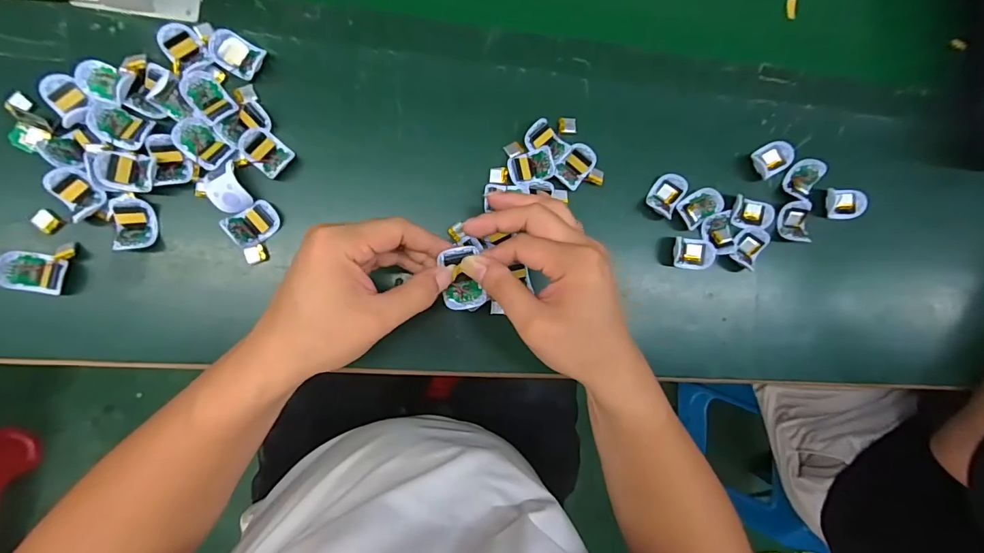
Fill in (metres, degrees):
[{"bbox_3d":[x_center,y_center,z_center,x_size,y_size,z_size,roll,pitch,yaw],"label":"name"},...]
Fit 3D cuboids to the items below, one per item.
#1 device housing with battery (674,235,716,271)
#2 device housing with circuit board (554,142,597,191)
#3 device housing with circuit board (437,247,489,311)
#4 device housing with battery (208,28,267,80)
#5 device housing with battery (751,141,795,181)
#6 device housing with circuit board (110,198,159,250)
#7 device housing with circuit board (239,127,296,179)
[{"bbox_3d":[0.202,-0.023,0.450,0.042,0.016,0.031,8,88,-8],"label":"device housing with battery"},{"bbox_3d":[0.081,-0.106,0.430,0.028,0.013,0.044,36,84,-7],"label":"device housing with circuit board"},{"bbox_3d":[-0.020,0.000,0.309,0.027,0.013,0.043,-4,94,-9],"label":"device housing with circuit board"},{"bbox_3d":[-0.222,-0.194,0.388,0.045,0.014,0.031,26,86,-7],"label":"device housing with battery"},{"bbox_3d":[0.293,-0.122,0.466,0.037,0.020,0.033,-24,93,-8],"label":"device housing with battery"},{"bbox_3d":[-0.301,-0.044,0.377,0.031,0.017,0.042,-5,90,-9],"label":"device housing with circuit board"},{"bbox_3d":[-0.198,-0.109,0.391,0.041,0.017,0.032,42,84,-6],"label":"device housing with circuit board"}]

